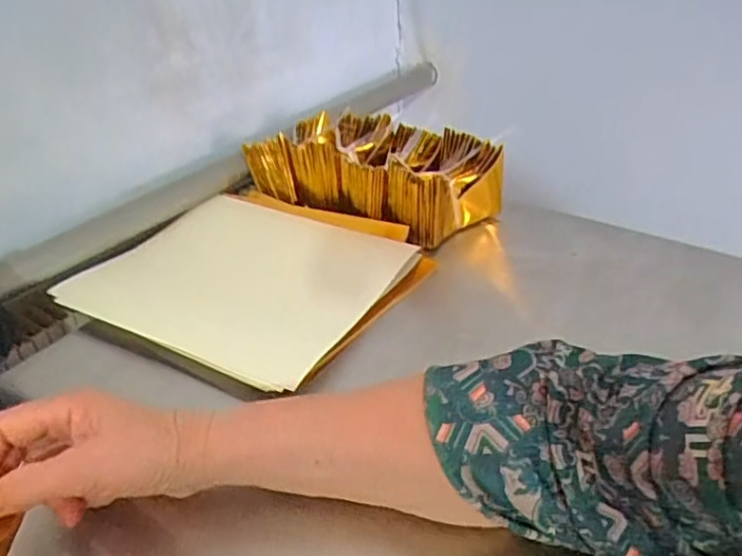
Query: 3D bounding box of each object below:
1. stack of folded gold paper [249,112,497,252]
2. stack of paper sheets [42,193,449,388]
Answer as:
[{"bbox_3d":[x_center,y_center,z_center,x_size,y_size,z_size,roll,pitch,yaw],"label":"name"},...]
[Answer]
[{"bbox_3d":[-0.003,-0.113,0.693,0.262,0.077,0.098,22,40,27],"label":"stack of folded gold paper"},{"bbox_3d":[-0.099,-0.004,0.592,0.243,0.025,0.236,21,40,27],"label":"stack of paper sheets"}]

